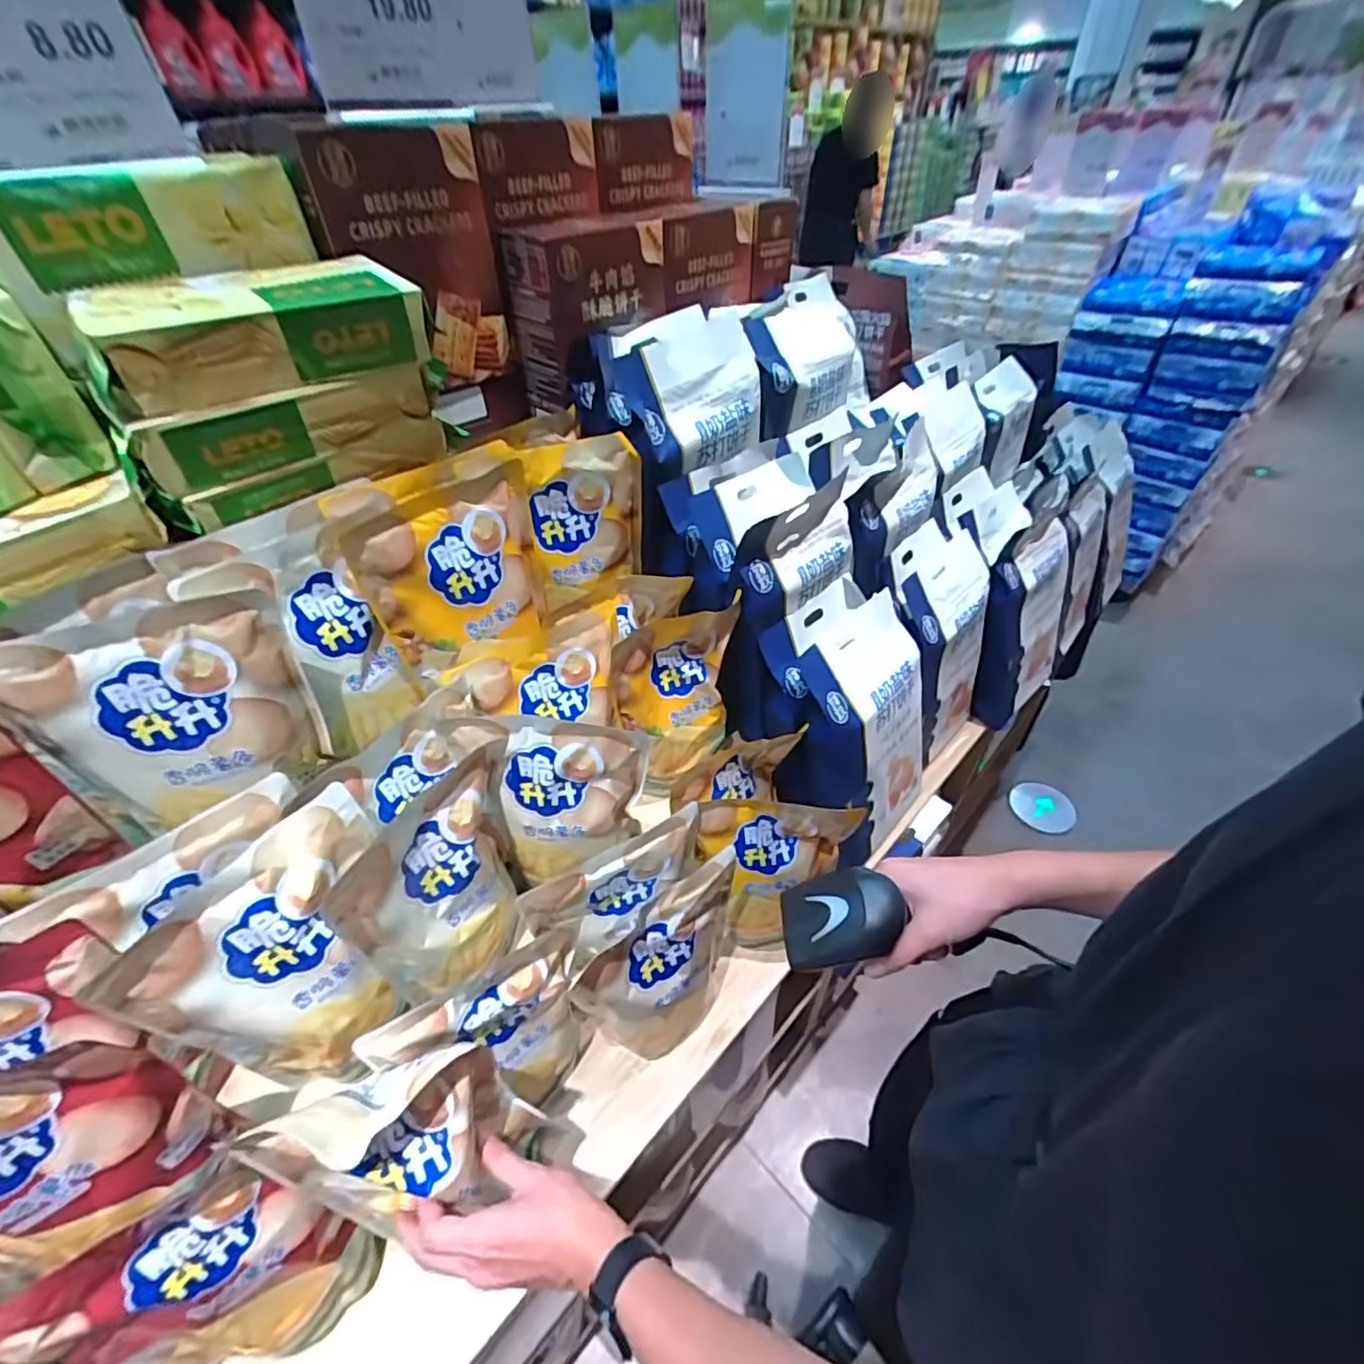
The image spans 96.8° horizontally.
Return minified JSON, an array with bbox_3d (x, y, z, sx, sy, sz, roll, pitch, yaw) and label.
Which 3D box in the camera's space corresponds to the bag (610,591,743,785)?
[{"bbox_3d":[-0.001,0.015,0.747,0.159,0.214,0.046,-27,47,-24],"label":"bag"}]

